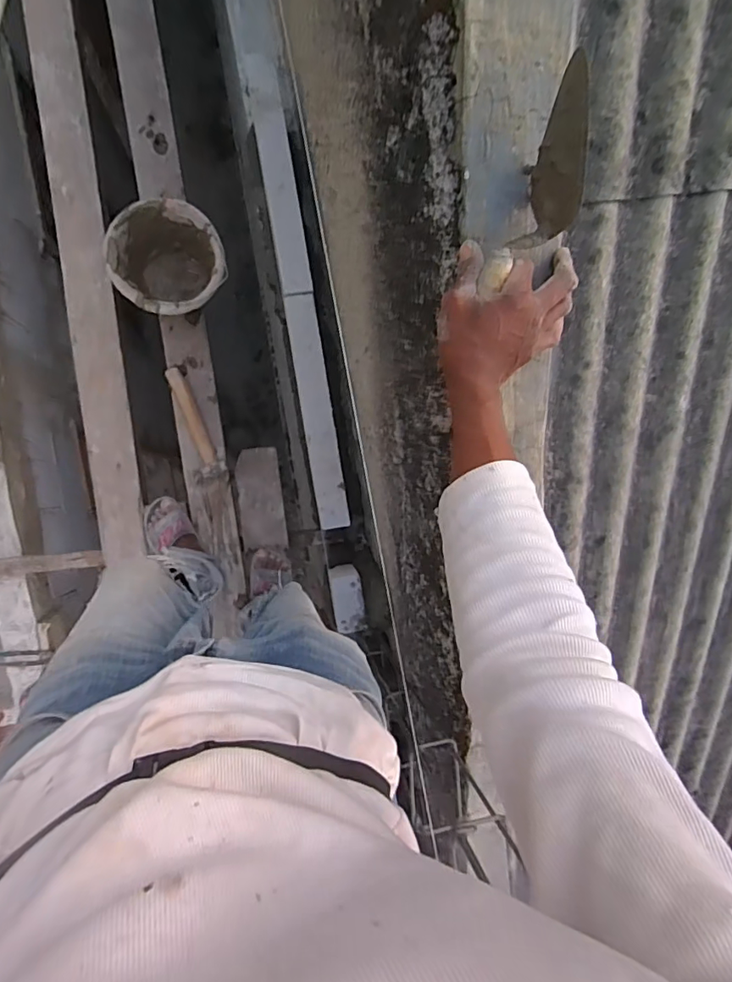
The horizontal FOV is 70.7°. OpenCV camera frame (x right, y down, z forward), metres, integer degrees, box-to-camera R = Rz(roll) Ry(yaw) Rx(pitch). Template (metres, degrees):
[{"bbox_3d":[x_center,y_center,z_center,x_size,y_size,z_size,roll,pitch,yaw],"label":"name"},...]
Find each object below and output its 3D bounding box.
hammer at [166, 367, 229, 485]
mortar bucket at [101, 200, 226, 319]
[{"bbox_3d":[-0.444,-0.169,1.337,0.080,0.032,0.301,-19,93,-8],"label":"hammer"},{"bbox_3d":[-0.470,-0.542,1.262,0.250,0.169,0.254,0,90,-9],"label":"mortar bucket"}]

